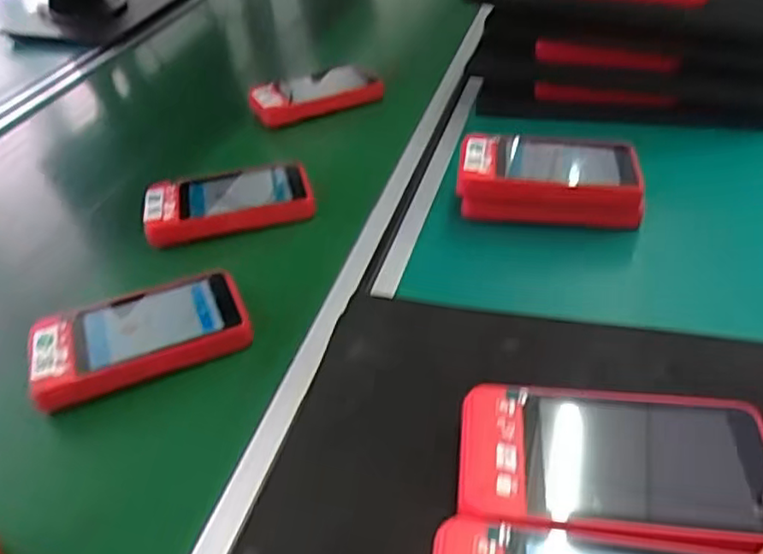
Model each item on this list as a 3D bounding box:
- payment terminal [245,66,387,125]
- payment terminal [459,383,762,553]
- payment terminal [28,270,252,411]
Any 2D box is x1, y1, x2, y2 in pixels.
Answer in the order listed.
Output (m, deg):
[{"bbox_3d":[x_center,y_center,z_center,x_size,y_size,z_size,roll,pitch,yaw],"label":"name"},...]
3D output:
[{"bbox_3d":[-0.066,-0.178,0.629,0.118,0.027,0.064,-19,43,-15],"label":"payment terminal"},{"bbox_3d":[0.095,0.077,0.259,0.123,0.025,0.064,1,42,8],"label":"payment terminal"},{"bbox_3d":[-0.140,0.033,0.381,0.117,0.016,0.068,-18,42,-13],"label":"payment terminal"}]

